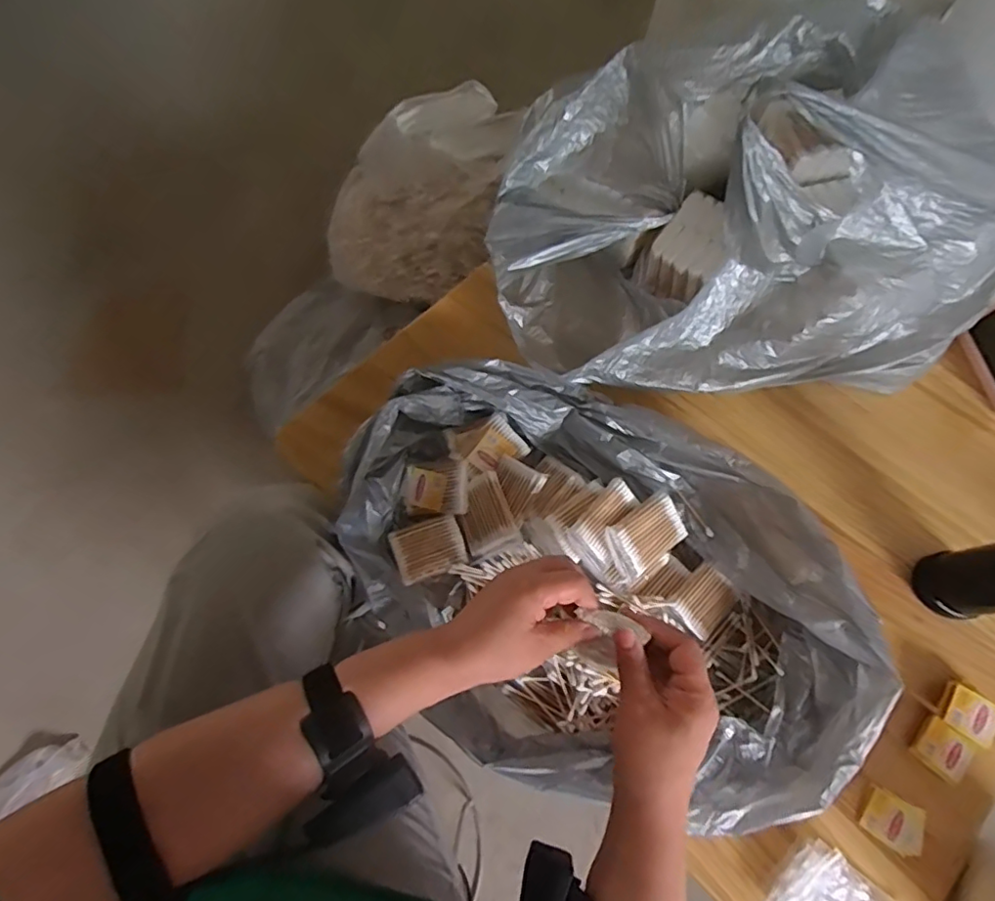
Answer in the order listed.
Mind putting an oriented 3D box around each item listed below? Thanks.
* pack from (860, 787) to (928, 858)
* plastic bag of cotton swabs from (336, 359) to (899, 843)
[{"bbox_3d":[0.367,0.342,0.513,0.053,0.007,0.043,34,72,11],"label":"pack"},{"bbox_3d":[0.087,0.124,0.535,0.494,0.109,0.348,39,73,12],"label":"plastic bag of cotton swabs"}]

